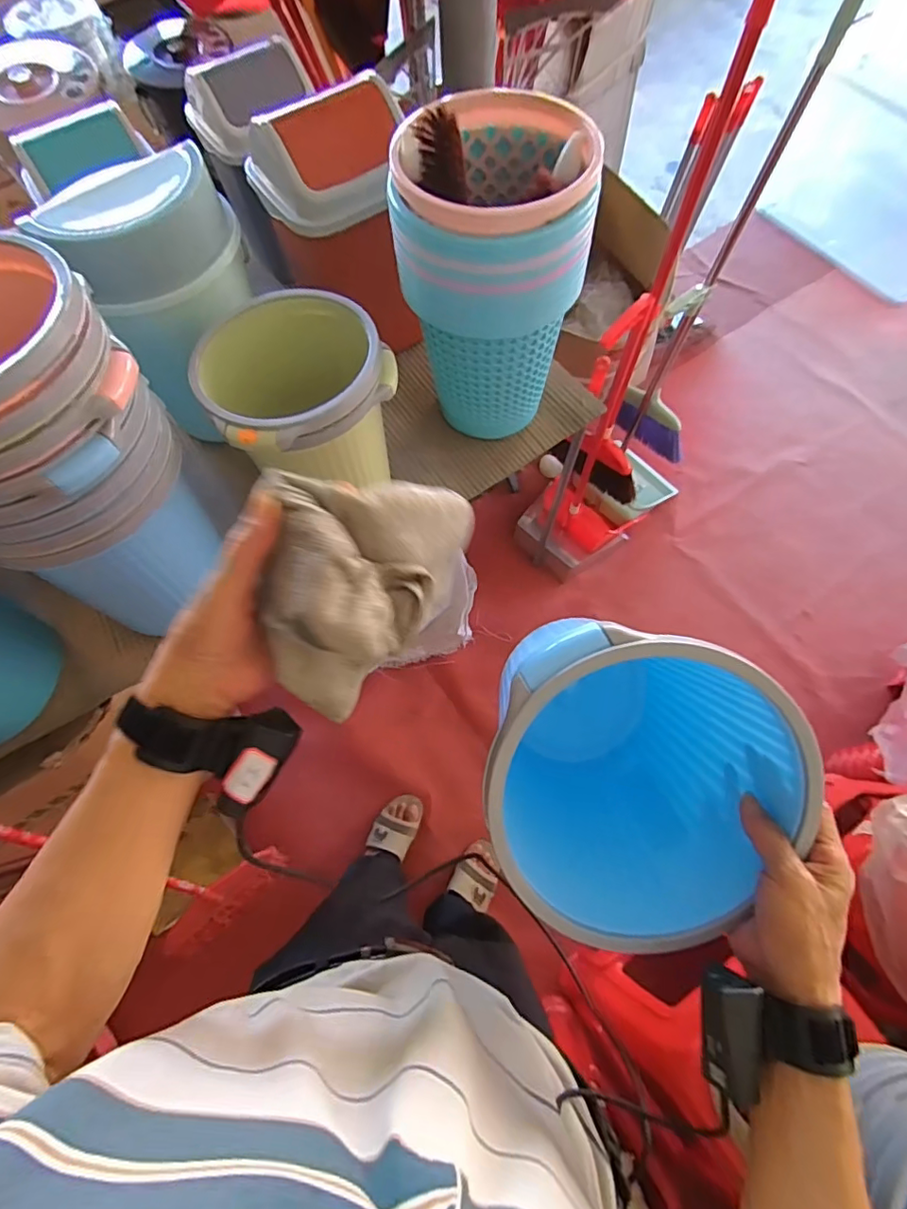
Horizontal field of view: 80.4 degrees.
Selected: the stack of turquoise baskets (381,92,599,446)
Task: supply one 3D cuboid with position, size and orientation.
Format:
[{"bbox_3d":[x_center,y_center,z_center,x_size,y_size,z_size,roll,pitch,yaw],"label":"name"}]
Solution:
[{"bbox_3d":[0.055,-0.472,0.800,0.247,0.375,0.233,9,70,5],"label":"stack of turquoise baskets"}]

